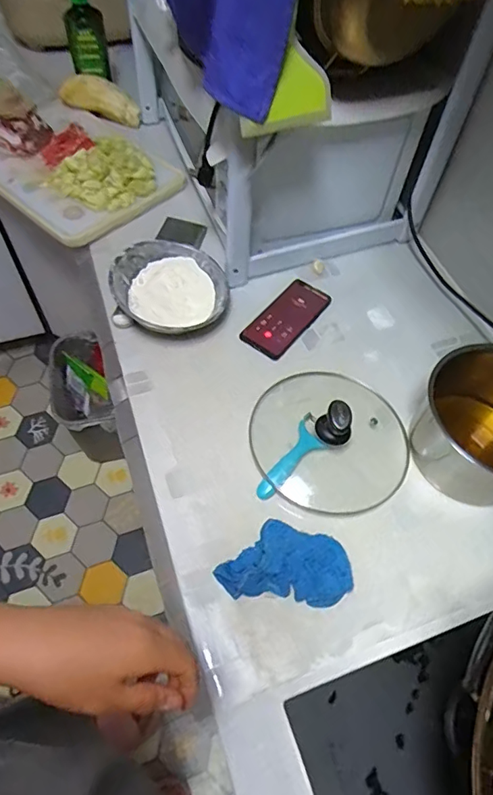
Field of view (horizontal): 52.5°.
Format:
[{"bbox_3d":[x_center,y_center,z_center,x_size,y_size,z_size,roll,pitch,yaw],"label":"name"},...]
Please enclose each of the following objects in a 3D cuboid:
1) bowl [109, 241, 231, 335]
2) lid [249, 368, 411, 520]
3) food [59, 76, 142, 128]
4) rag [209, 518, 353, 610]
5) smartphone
[{"bbox_3d":[-0.119,-0.173,0.807,0.175,0.074,0.177,1,57,-2],"label":"bowl"},{"bbox_3d":[0.115,0.043,0.681,0.208,0.071,0.216,1,57,-2],"label":"lid"},{"bbox_3d":[-0.298,-0.622,1.042,0.161,0.067,0.064,11,55,-21],"label":"food"},{"bbox_3d":[0.048,0.195,0.606,0.155,0.029,0.092,5,57,1],"label":"rag"},{"bbox_3d":[0.066,-0.132,0.821,0.075,0.015,0.166,34,62,18],"label":"smartphone"}]

